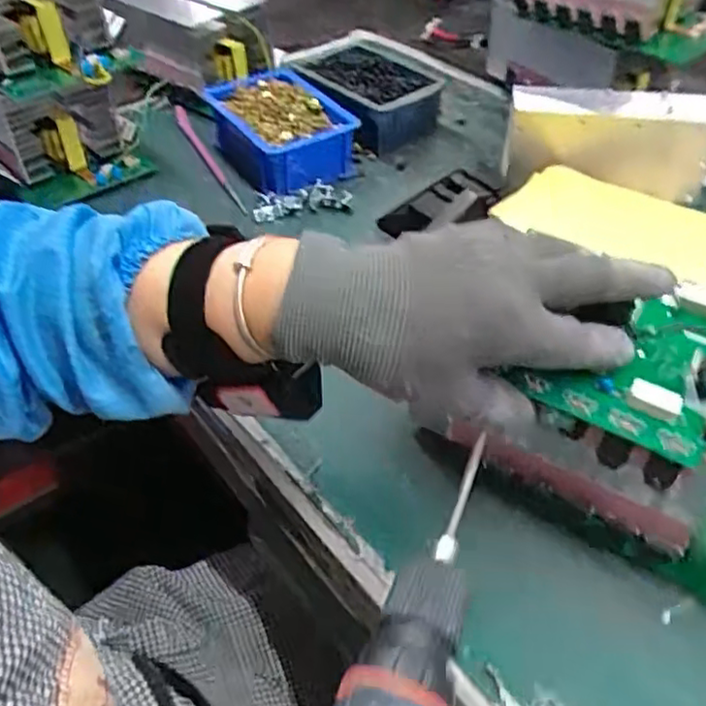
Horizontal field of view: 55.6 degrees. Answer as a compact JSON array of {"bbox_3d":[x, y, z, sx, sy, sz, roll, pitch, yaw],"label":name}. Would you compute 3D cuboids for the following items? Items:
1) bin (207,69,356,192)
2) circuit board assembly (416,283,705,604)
[{"bbox_3d":[-0.070,-0.208,0.631,0.107,0.054,0.148,-23,50,-18],"label":"bin"},{"bbox_3d":[0.176,0.041,0.357,0.200,0.117,0.109,21,51,24],"label":"circuit board assembly"}]

